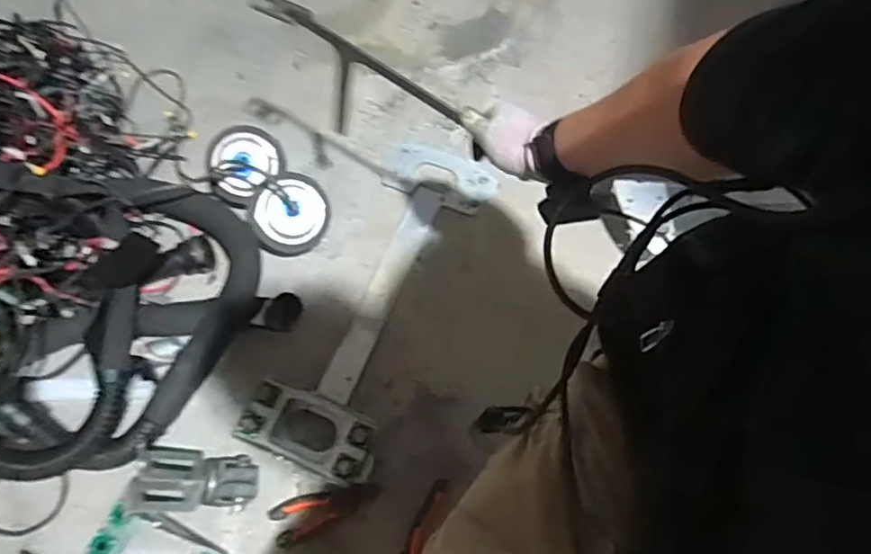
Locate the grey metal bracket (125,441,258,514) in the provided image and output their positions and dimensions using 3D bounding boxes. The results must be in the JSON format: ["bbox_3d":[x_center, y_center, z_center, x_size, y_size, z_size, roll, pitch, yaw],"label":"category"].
[{"bbox_3d":[-0.349,0.287,0.874,0.185,0.088,0.088,7,71,4],"label":"grey metal bracket"}]

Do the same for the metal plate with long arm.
[{"bbox_3d":[-0.087,0.021,0.969,0.187,0.076,0.563,22,73,9],"label":"metal plate with long arm"}]

